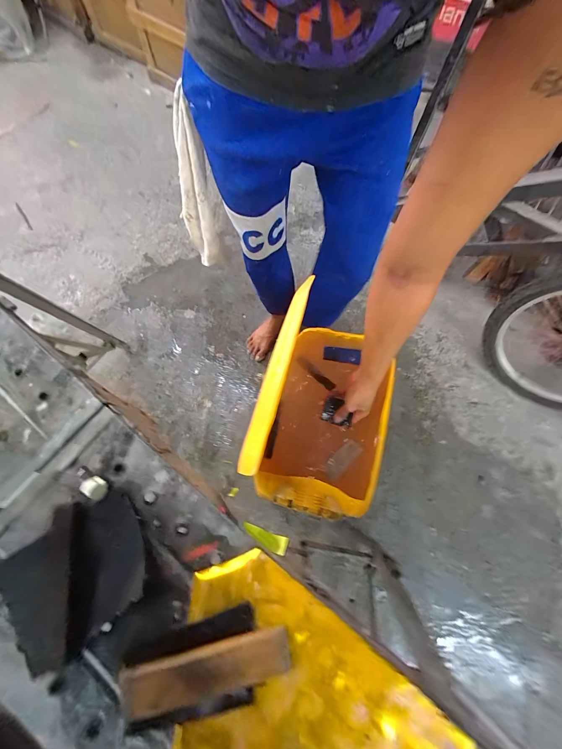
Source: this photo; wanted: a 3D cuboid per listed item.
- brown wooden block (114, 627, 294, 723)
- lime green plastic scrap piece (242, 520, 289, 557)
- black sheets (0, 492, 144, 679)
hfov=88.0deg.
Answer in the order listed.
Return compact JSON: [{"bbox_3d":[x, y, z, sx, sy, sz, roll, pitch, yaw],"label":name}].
[{"bbox_3d":[-0.067,0.274,0.268,0.149,0.017,0.043,-11,74,-6],"label":"brown wooden block"},{"bbox_3d":[-0.018,0.182,0.323,0.052,0.009,0.018,20,73,4],"label":"lime green plastic scrap piece"},{"bbox_3d":[-0.205,0.197,0.295,0.131,0.016,0.118,-38,78,-13],"label":"black sheets"}]

